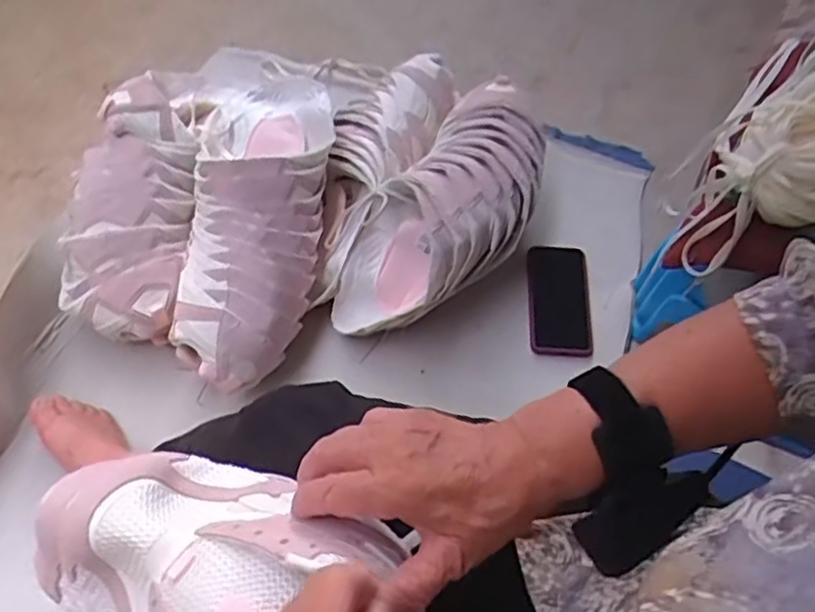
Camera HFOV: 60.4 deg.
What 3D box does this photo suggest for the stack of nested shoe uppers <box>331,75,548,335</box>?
[{"bbox_3d":[0.056,-0.131,0.899,0.174,0.117,0.398,32,76,16],"label":"stack of nested shoe uppers"}]

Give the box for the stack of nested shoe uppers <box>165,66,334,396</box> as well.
[{"bbox_3d":[-0.196,-0.119,0.907,0.168,0.122,0.441,6,59,-2],"label":"stack of nested shoe uppers"}]

